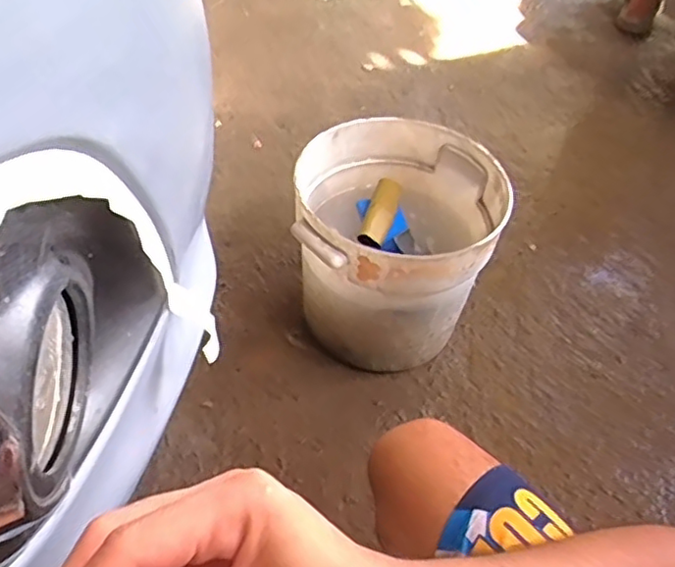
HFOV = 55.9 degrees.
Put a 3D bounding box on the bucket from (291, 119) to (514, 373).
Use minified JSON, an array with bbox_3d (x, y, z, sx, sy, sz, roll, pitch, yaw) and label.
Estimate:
[{"bbox_3d":[0.088,-0.053,1.018,0.298,0.279,0.294,3,48,-4],"label":"bucket"}]

